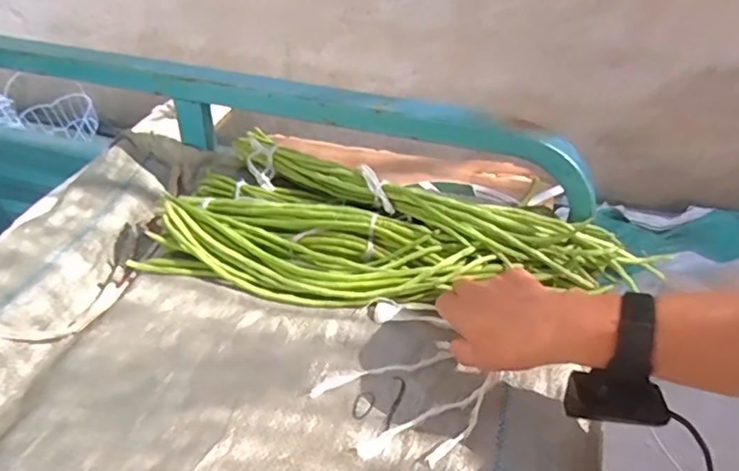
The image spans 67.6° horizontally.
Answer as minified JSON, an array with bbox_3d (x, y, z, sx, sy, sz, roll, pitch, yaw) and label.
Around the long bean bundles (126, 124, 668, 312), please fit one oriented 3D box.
[{"bbox_3d":[0.037,-0.014,0.616,0.515,0.074,0.215,7,39,9],"label":"long bean bundles"}]

